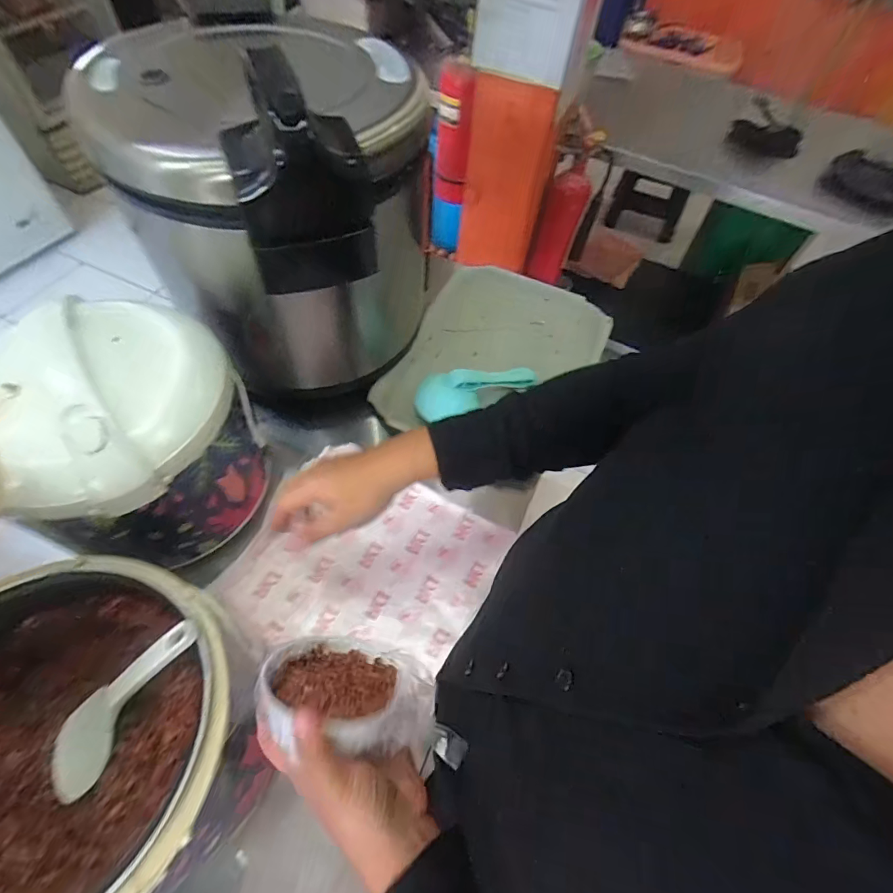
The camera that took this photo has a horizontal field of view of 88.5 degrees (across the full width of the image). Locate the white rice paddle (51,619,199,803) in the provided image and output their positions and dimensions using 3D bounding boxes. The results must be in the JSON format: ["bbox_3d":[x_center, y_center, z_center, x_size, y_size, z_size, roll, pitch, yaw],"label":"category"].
[{"bbox_3d":[-0.260,0.203,0.363,0.190,0.016,0.055,-48,68,12],"label":"white rice paddle"}]

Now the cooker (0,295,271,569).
[{"bbox_3d":[-0.322,-0.014,0.495,0.200,0.206,0.208,-33,66,-22],"label":"cooker"}]

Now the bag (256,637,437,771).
[{"bbox_3d":[-0.068,0.177,0.335,0.123,0.088,0.072,8,58,0],"label":"bag"}]

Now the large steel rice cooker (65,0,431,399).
[{"bbox_3d":[-0.198,-0.277,0.612,0.311,0.438,0.322,2,58,-4],"label":"large steel rice cooker"}]

